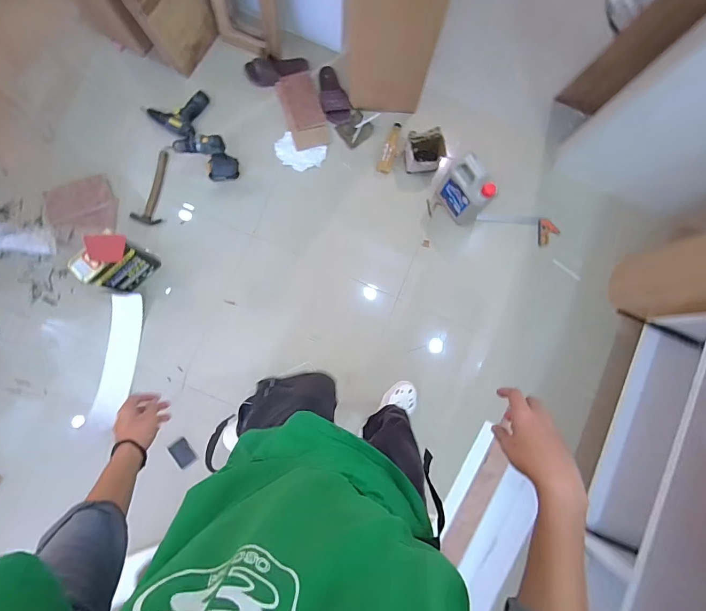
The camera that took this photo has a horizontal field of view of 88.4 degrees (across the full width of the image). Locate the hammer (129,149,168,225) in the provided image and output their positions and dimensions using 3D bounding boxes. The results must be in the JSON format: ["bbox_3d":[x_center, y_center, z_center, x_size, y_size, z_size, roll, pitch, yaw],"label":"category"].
[{"bbox_3d":[-0.765,-0.452,1.386,0.106,0.022,0.280,9,87,-3],"label":"hammer"}]

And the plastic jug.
[{"bbox_3d":[0.408,-0.409,1.328,0.086,0.249,0.189,-29,86,-5],"label":"plastic jug"}]

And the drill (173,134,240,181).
[{"bbox_3d":[-0.509,-0.521,1.287,0.167,0.212,0.079,-11,87,-4],"label":"drill"}]

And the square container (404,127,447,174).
[{"bbox_3d":[0.275,-0.597,1.404,0.142,0.100,0.126,-10,85,-3],"label":"square container"}]

